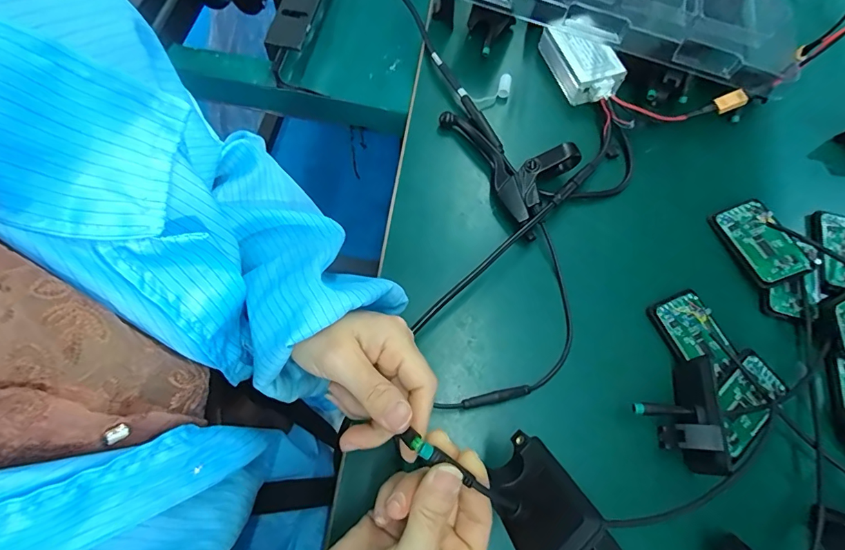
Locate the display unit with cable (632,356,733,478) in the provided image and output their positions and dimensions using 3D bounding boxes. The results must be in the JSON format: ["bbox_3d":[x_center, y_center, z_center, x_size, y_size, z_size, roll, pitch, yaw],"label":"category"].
[{"bbox_3d":[0.189,0.104,0.321,0.044,0.050,0.079,3,68,-1],"label":"display unit with cable"}]

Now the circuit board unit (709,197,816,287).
[{"bbox_3d":[0.301,-0.030,0.386,0.046,0.007,0.079,-25,65,9],"label":"circuit board unit"}]

